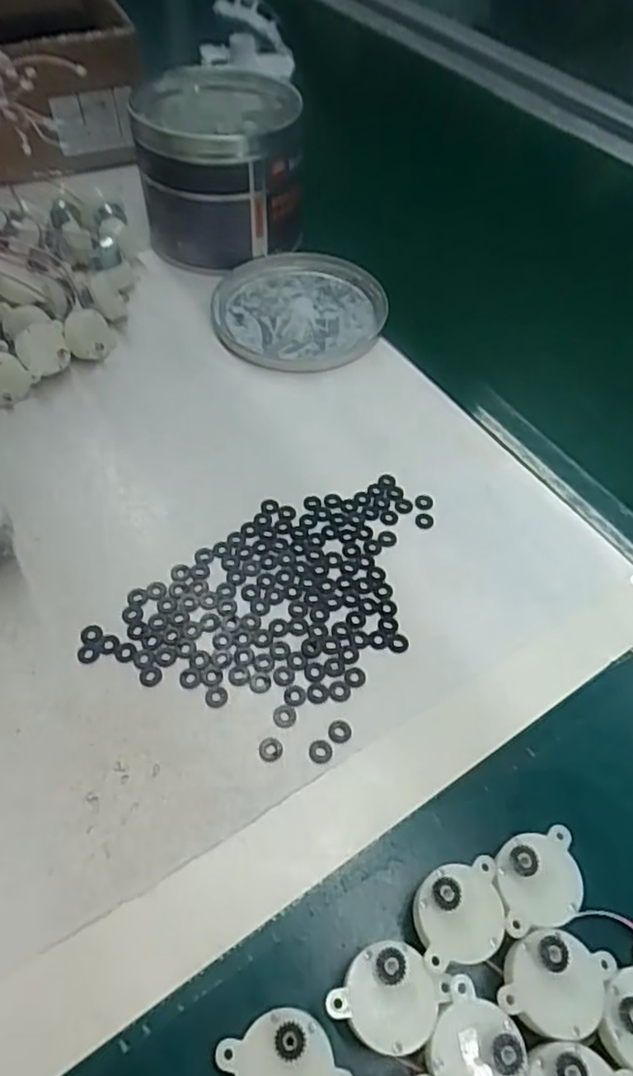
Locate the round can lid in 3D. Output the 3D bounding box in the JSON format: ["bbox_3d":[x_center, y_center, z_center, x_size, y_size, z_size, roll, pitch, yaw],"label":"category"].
[{"bbox_3d":[-0.012,-0.176,0.484,0.131,0.015,0.131,1,54,-1],"label":"round can lid"}]

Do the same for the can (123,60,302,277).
[{"bbox_3d":[-0.078,-0.298,0.517,0.123,0.109,0.153,-5,54,-5],"label":"can"}]

